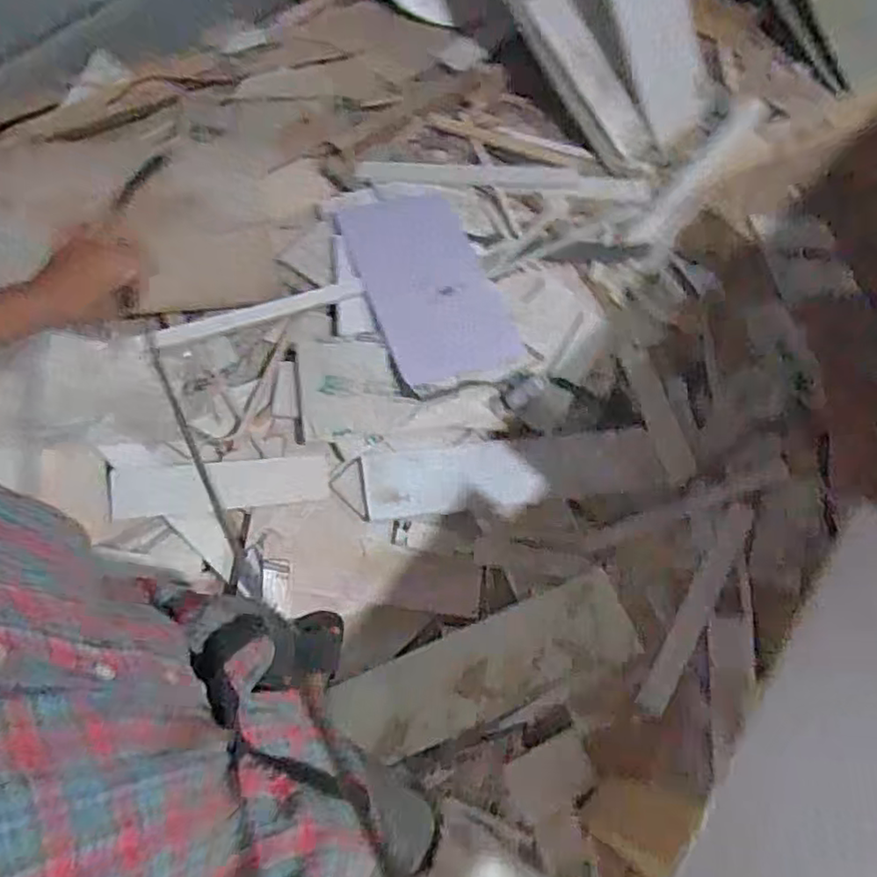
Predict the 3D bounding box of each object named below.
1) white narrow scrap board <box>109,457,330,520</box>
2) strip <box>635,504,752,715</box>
[{"bbox_3d":[-0.462,0.104,1.424,0.440,0.023,0.106,-3,91,-12],"label":"white narrow scrap board"},{"bbox_3d":[0.547,0.352,1.406,0.051,0.025,0.485,31,72,12],"label":"strip"}]

